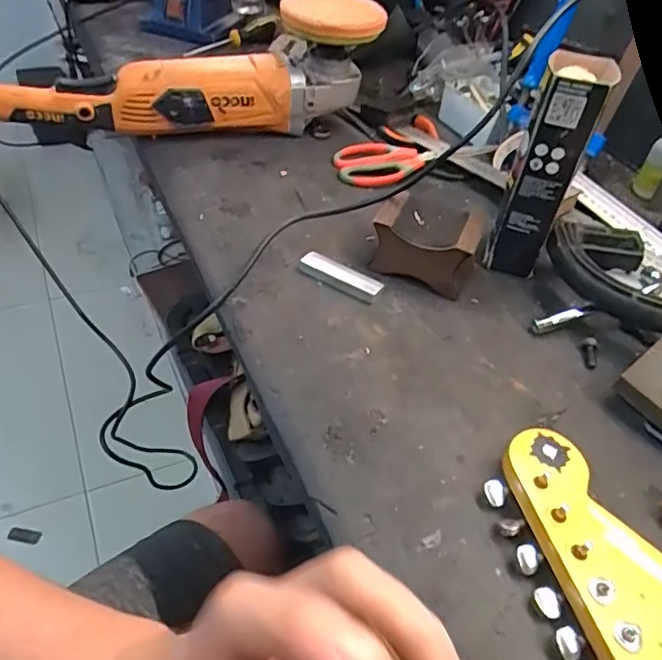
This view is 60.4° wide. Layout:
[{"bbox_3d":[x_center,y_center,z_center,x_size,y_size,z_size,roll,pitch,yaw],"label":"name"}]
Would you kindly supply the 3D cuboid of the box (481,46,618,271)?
[{"bbox_3d":[0.196,-0.144,0.522,0.049,0.186,0.070,21,47,12],"label":"box"}]

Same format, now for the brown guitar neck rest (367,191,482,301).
[{"bbox_3d":[0.089,-0.082,0.543,0.095,0.060,0.071,16,46,8],"label":"brown guitar neck rest"}]

